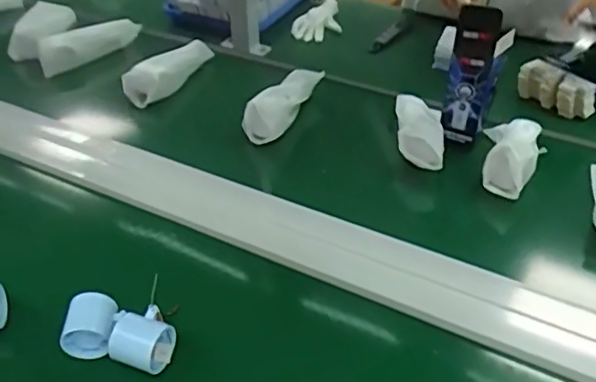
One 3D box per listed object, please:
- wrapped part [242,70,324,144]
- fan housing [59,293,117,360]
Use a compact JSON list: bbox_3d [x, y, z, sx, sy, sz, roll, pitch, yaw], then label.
[{"bbox_3d":[-0.025,-0.163,1.036,0.067,0.070,0.189,14,42,16],"label":"wrapped part"},{"bbox_3d":[-0.228,0.147,0.671,0.047,0.050,0.055,2,40,1],"label":"fan housing"}]

